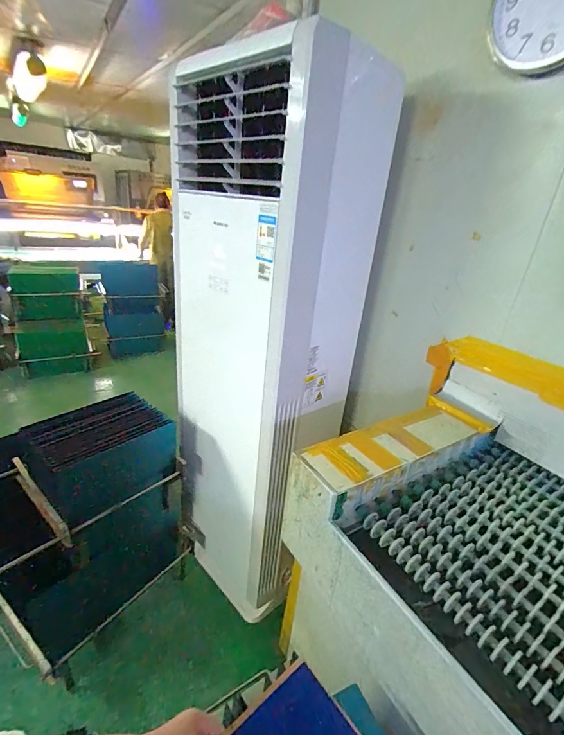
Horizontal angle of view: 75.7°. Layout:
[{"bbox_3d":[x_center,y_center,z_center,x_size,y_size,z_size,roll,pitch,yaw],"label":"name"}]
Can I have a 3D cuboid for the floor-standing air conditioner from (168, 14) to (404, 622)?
[{"bbox_3d":[-0.067,0.000,1.375,0.486,1.789,0.606,-14,32,-37],"label":"floor-standing air conditioner"}]

